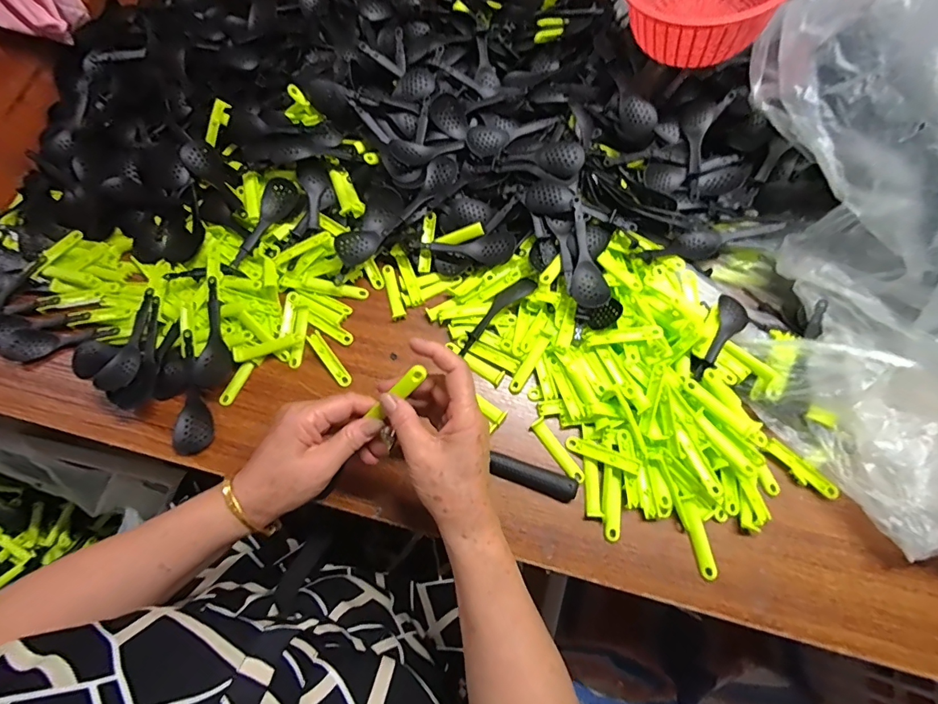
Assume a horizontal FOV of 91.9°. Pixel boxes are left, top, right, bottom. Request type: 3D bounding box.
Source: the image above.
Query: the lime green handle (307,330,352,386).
[{"bbox_3d":[-0.158,0.008,0.515,0.016,0.004,0.075,-37,73,-12],"label":"lime green handle"}]

